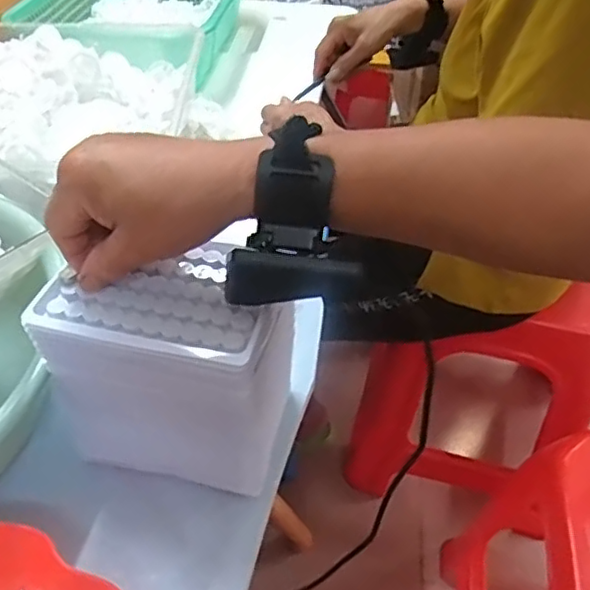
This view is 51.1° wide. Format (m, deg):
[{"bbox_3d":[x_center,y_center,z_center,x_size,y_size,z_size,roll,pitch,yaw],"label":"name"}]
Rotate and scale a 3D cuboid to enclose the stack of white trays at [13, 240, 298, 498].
[{"bbox_3d":[-0.074,0.043,0.394,0.133,0.129,0.089,11,46,10],"label":"stack of white trays"}]

